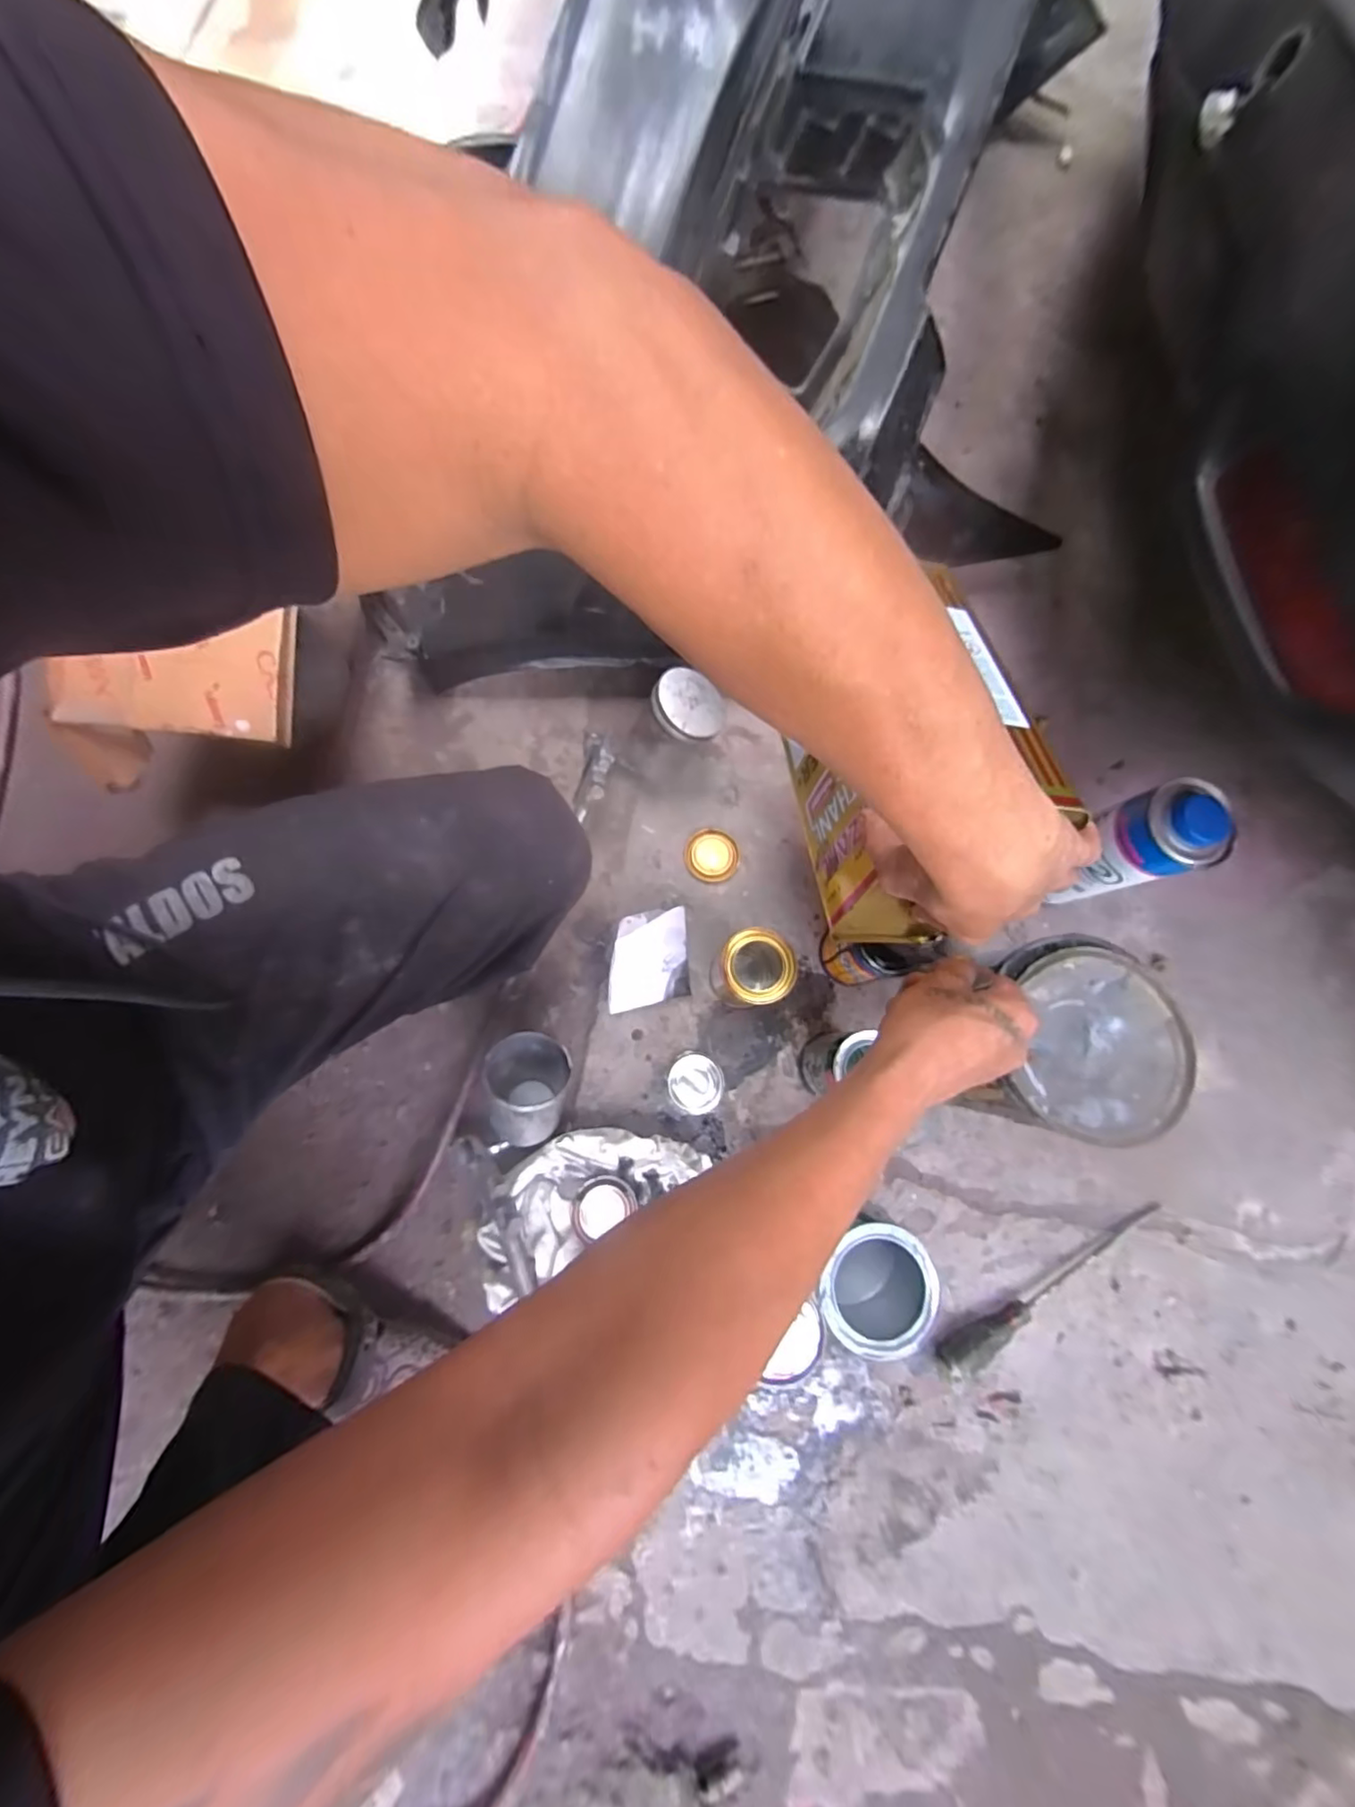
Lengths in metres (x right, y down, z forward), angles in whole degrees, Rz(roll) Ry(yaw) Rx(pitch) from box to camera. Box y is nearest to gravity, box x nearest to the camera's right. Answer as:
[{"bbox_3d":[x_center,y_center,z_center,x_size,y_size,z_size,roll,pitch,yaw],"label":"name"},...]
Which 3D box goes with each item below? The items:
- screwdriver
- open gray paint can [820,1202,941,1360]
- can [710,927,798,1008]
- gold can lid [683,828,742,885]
[{"bbox_3d":[0.394,0.402,0.630,0.283,0.030,0.032,-29,81,-7],"label":"screwdriver"},{"bbox_3d":[0.177,0.351,0.576,0.101,0.132,0.105,0,79,-2],"label":"open gray paint can"},{"bbox_3d":[0.078,0.072,0.641,0.068,0.124,0.071,0,79,-2],"label":"can"},{"bbox_3d":[0.042,-0.057,0.723,0.066,0.009,0.064,0,79,-2],"label":"gold can lid"}]

